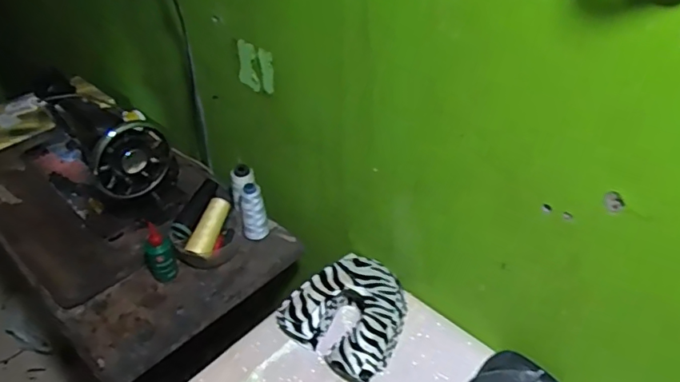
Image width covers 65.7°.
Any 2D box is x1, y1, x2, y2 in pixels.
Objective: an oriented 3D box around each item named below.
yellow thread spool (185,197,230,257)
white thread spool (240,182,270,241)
[{"bbox_3d":[-0.228,0.063,0.918,0.038,0.034,0.115,12,57,14],"label":"yellow thread spool"},{"bbox_3d":[-0.154,0.036,0.939,0.045,0.101,0.043,0,40,0],"label":"white thread spool"}]

